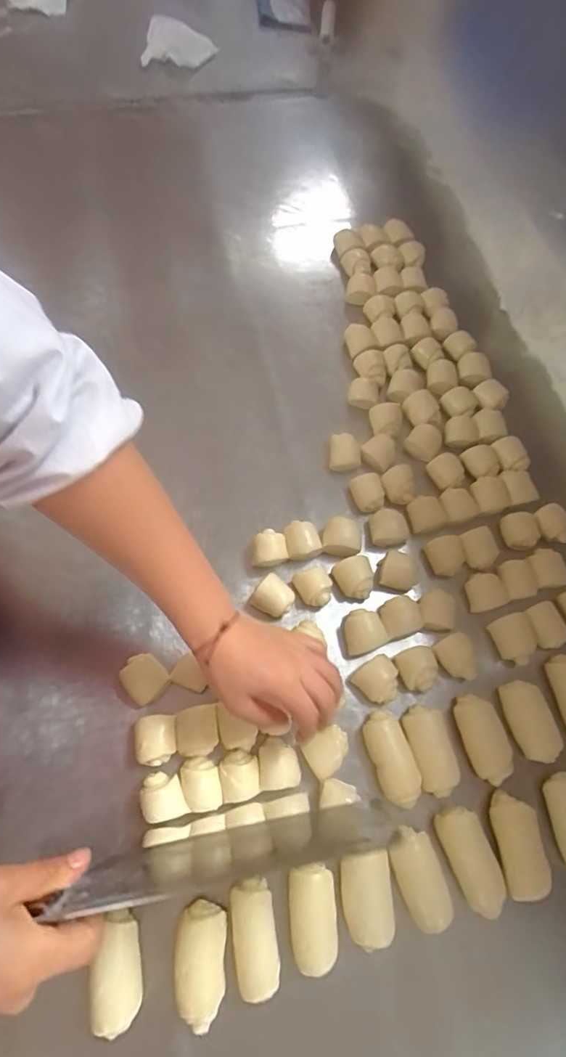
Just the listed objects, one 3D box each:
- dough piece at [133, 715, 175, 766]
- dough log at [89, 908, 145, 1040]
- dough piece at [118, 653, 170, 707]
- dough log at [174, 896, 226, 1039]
[{"bbox_3d":[-0.118,0.198,0.447,0.035,0.025,0.042,-5,67,-4],"label":"dough piece"},{"bbox_3d":[-0.130,0.349,0.379,0.033,0.036,0.073,-11,68,-7],"label":"dough log"},{"bbox_3d":[-0.137,0.148,0.474,0.042,0.019,0.039,42,72,15],"label":"dough piece"},{"bbox_3d":[-0.066,0.349,0.385,0.038,0.026,0.076,0,67,-2],"label":"dough log"}]

